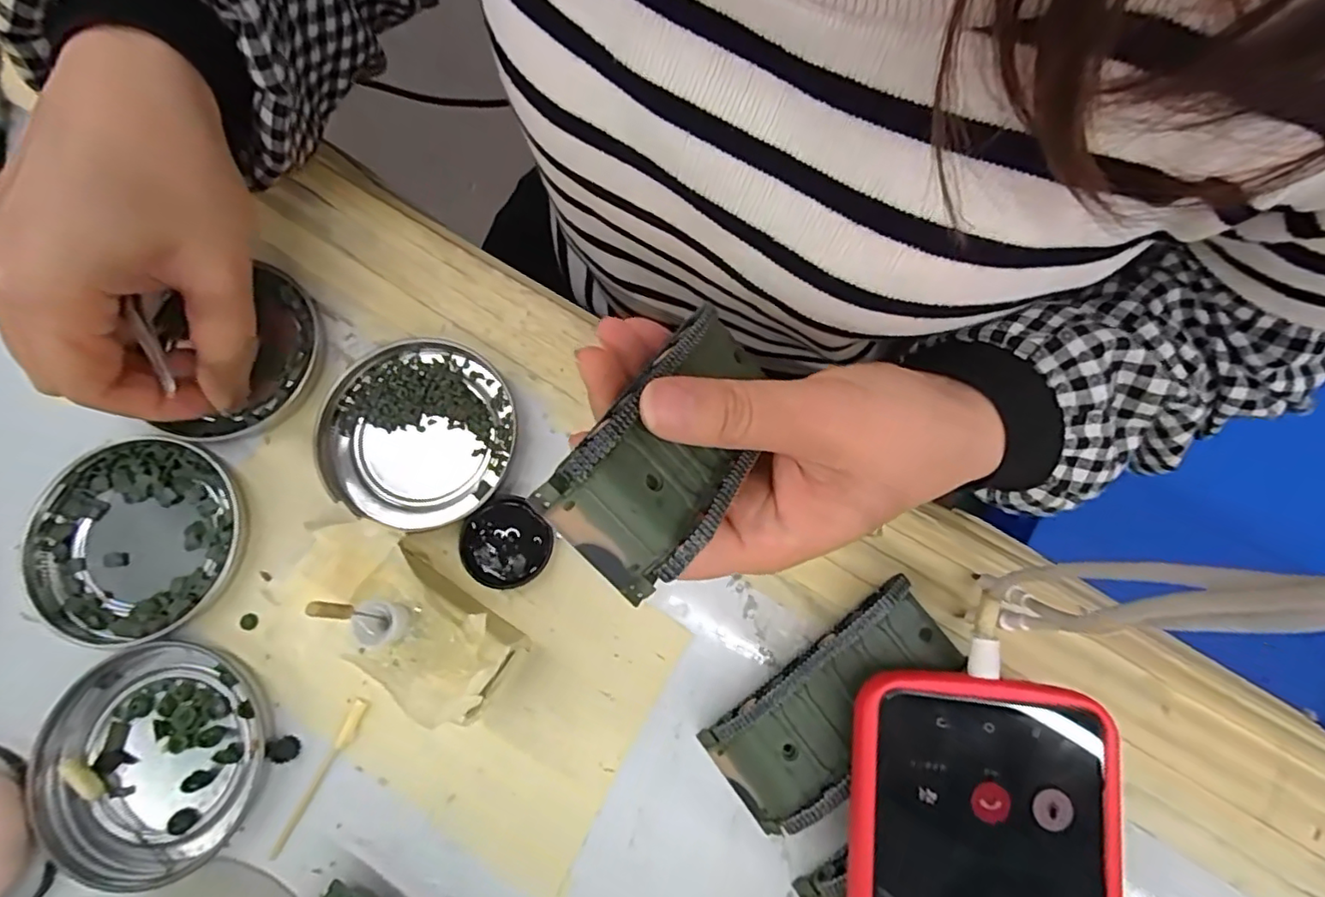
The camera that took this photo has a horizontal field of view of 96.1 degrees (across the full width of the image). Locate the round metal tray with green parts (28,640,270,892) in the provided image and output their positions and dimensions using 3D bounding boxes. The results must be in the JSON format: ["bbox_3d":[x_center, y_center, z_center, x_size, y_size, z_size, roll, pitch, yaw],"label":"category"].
[{"bbox_3d":[-0.184,0.113,0.215,0.078,0.008,0.074,0,78,-1],"label":"round metal tray with green parts"}]

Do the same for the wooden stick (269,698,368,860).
[{"bbox_3d":[-0.126,0.121,0.218,0.006,0.004,0.058,25,79,5],"label":"wooden stick"}]

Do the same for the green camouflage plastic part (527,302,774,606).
[{"bbox_3d":[0.006,-0.006,0.181,0.043,0.018,0.095,47,53,-17],"label":"green camouflage plastic part"}]

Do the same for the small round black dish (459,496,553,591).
[{"bbox_3d":[-0.062,0.038,0.238,0.034,0.007,0.034,0,78,-1],"label":"small round black dish"}]

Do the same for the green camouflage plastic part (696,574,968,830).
[{"bbox_3d":[0.062,0.093,0.220,0.095,0.025,0.042,-40,81,-8],"label":"green camouflage plastic part"}]

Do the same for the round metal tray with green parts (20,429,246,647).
[{"bbox_3d":[-0.205,0.036,0.233,0.077,0.009,0.077,0,78,-1],"label":"round metal tray with green parts"}]

